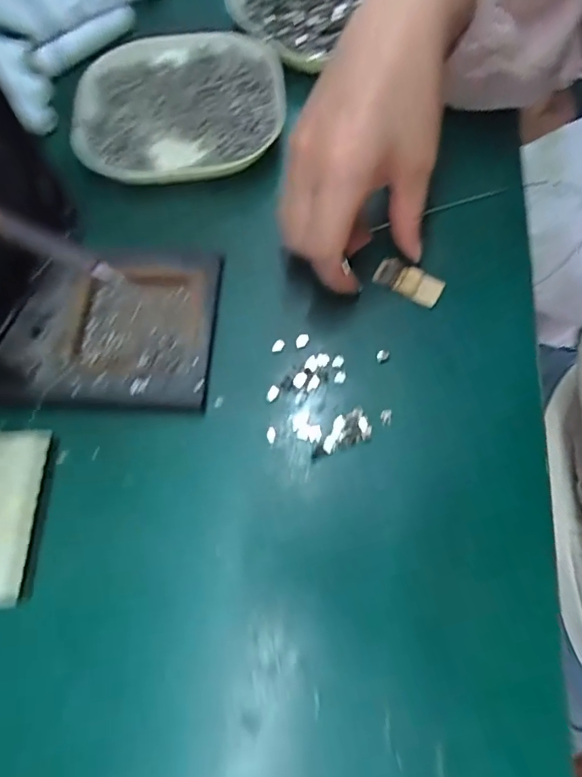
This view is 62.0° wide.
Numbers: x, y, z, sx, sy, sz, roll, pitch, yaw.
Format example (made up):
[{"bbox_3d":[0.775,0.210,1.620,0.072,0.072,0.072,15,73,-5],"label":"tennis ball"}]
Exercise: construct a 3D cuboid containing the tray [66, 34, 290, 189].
[{"bbox_3d":[-0.079,-0.204,0.342,0.147,0.019,0.137,-7,72,-4],"label":"tray"}]

